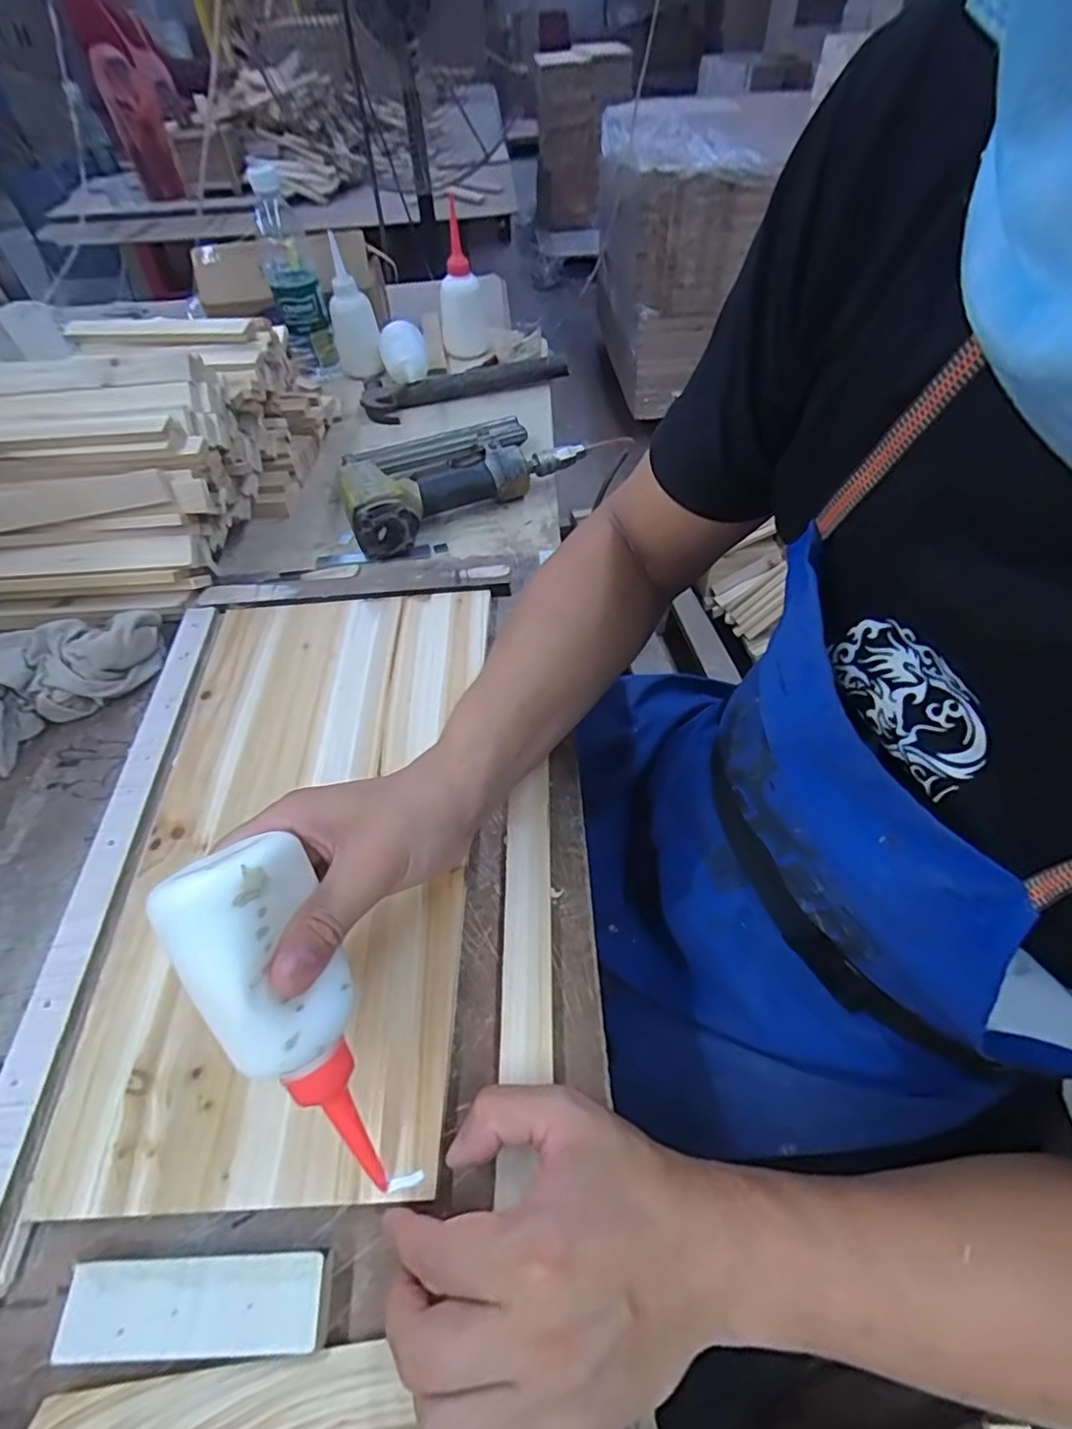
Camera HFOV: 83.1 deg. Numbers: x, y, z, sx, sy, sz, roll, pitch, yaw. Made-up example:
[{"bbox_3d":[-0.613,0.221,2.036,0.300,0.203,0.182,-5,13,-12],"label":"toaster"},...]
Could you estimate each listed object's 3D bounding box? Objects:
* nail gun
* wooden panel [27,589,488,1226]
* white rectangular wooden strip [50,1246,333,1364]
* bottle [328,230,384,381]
[{"bbox_3d":[-0.096,-0.261,0.654,0.255,0.056,0.134,-31,55,-17],"label":"nail gun"},{"bbox_3d":[-0.163,0.065,0.417,0.228,0.028,0.425,-1,50,0],"label":"wooden panel"},{"bbox_3d":[-0.145,0.252,0.260,0.113,0.009,0.032,-5,52,2],"label":"white rectangular wooden strip"},{"bbox_3d":[-0.239,-0.516,0.778,0.060,0.138,0.060,-16,52,-6],"label":"bottle"}]

